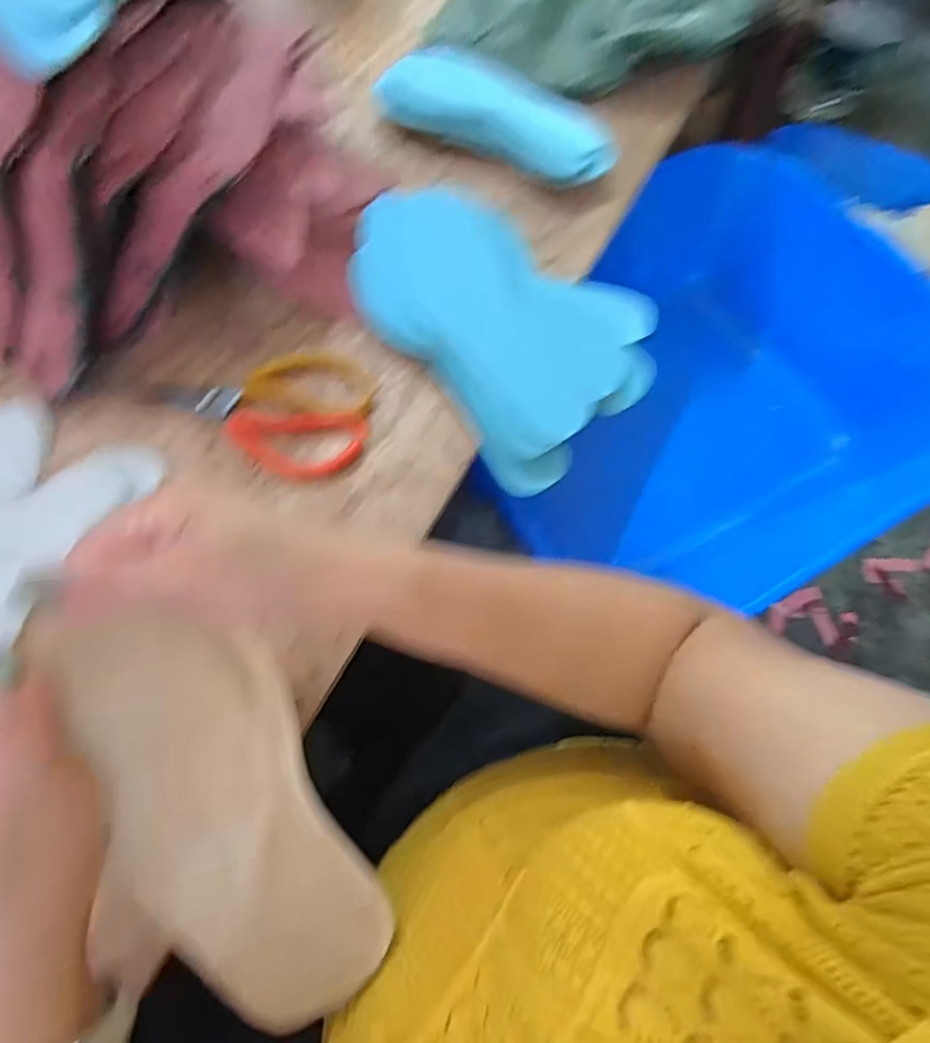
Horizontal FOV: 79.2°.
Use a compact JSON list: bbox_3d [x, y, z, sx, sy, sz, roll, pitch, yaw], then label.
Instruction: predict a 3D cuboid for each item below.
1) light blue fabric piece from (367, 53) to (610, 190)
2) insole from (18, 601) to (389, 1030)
[{"bbox_3d":[0.032,-0.397,0.556,0.240,0.039,0.077,27,70,7],"label":"light blue fabric piece"},{"bbox_3d":[-0.107,0.133,0.253,0.087,0.012,0.219,-25,102,-21],"label":"insole"}]

